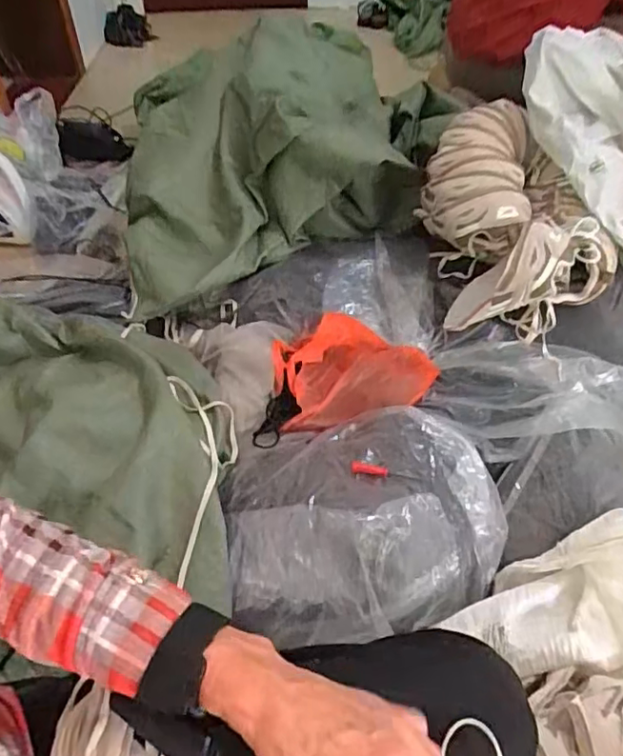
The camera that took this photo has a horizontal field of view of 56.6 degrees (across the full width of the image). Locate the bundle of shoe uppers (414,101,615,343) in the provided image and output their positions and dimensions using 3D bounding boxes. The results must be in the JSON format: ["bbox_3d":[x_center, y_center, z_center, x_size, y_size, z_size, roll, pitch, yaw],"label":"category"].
[{"bbox_3d":[0.330,-0.275,1.002,0.246,0.219,0.411,-6,44,-5],"label":"bundle of shoe uppers"}]

